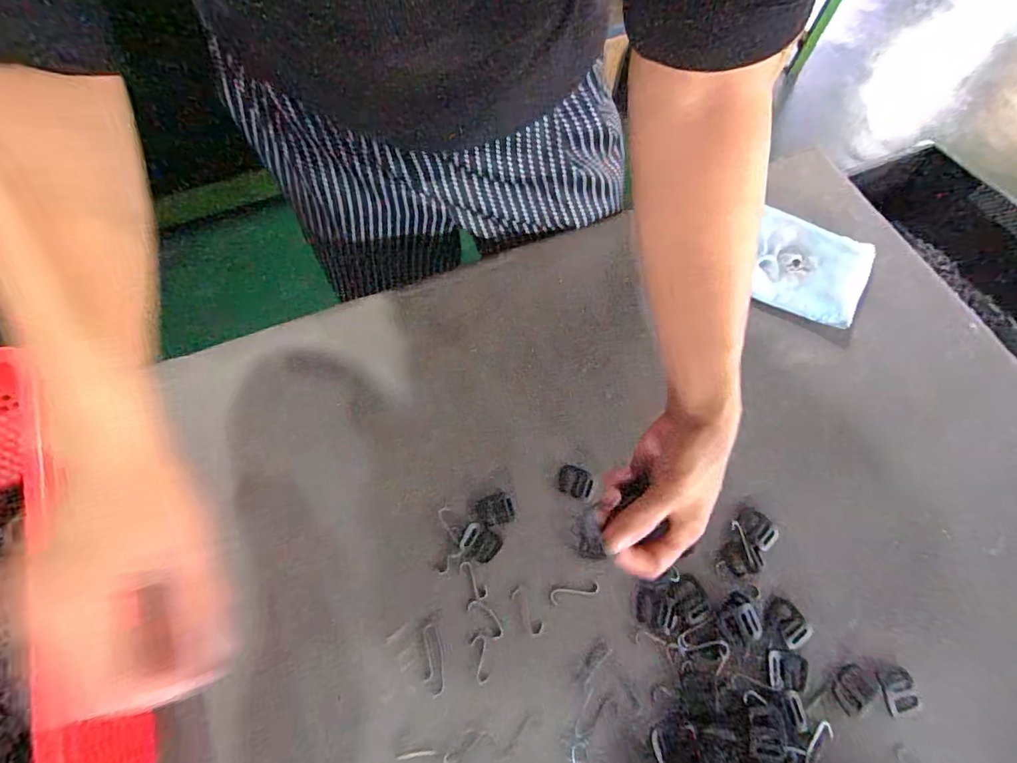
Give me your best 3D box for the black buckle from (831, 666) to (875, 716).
[{"bbox_3d":[0.257,0.231,0.365,0.032,0.004,0.026,-33,71,-15],"label":"black buckle"}]

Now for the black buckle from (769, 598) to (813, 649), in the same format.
[{"bbox_3d":[0.218,0.187,0.379,0.023,0.004,0.034,-21,68,-11],"label":"black buckle"}]

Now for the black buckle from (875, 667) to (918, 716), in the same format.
[{"bbox_3d":[0.290,0.230,0.363,0.025,0.004,0.029,-6,66,-4],"label":"black buckle"}]

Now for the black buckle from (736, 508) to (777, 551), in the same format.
[{"bbox_3d":[0.209,0.122,0.407,0.027,0.005,0.034,-31,71,-14],"label":"black buckle"}]

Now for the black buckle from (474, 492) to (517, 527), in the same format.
[{"bbox_3d":[-0.012,0.108,0.410,0.032,0.004,0.026,-12,67,-7],"label":"black buckle"}]

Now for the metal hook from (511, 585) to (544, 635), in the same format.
[{"bbox_3d":[0.014,0.178,0.380,0.012,0.004,0.036,-27,68,-15],"label":"metal hook"}]

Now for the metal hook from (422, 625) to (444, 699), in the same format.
[{"bbox_3d":[-0.058,0.208,0.364,0.014,0.004,0.048,-10,65,-7],"label":"metal hook"}]

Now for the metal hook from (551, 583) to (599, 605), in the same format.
[{"bbox_3d":[0.052,0.167,0.386,0.039,0.004,0.011,-10,65,-7],"label":"metal hook"}]

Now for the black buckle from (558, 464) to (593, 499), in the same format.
[{"bbox_3d":[0.058,0.087,0.422,0.029,0.005,0.026,18,67,6],"label":"black buckle"}]

